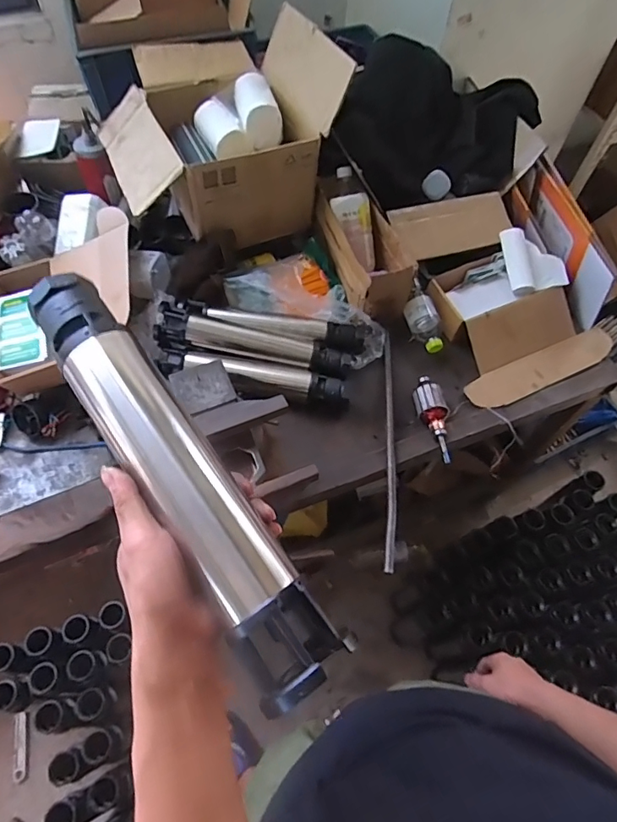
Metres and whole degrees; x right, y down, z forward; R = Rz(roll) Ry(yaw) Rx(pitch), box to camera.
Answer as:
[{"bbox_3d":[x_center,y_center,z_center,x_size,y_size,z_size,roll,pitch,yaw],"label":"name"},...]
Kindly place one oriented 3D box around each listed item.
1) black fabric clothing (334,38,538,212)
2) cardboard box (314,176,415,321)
[{"bbox_3d":[0.294,-0.653,1.072,0.447,0.186,0.385,9,59,2],"label":"black fabric clothing"},{"bbox_3d":[0.112,-0.344,0.972,0.128,0.110,0.281,-15,61,-12],"label":"cardboard box"}]

